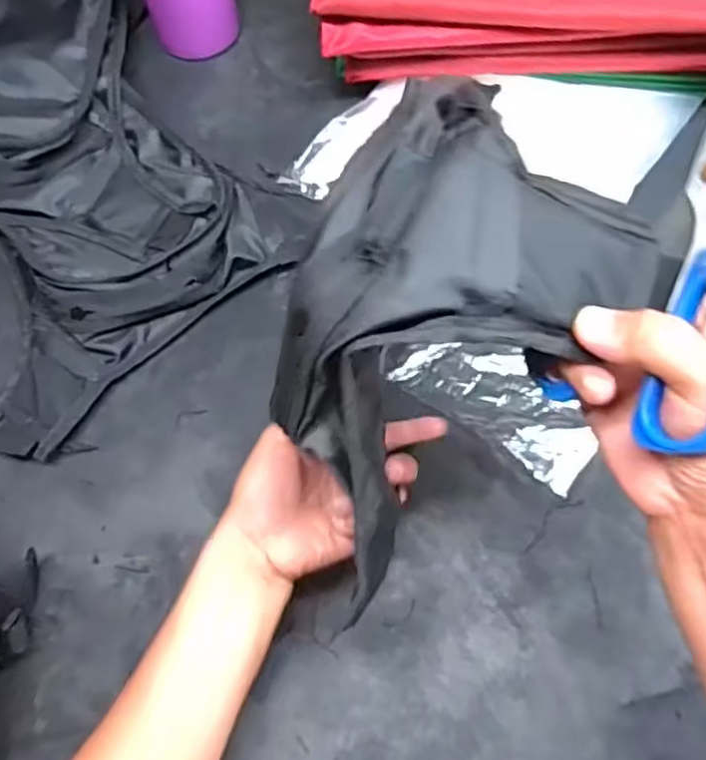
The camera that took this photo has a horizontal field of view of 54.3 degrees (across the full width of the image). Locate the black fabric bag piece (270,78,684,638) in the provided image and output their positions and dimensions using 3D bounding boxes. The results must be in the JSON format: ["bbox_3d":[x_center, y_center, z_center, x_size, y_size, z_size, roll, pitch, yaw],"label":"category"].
[{"bbox_3d":[0.030,-0.031,0.323,0.179,0.124,0.146,-37,71,-12],"label":"black fabric bag piece"}]

